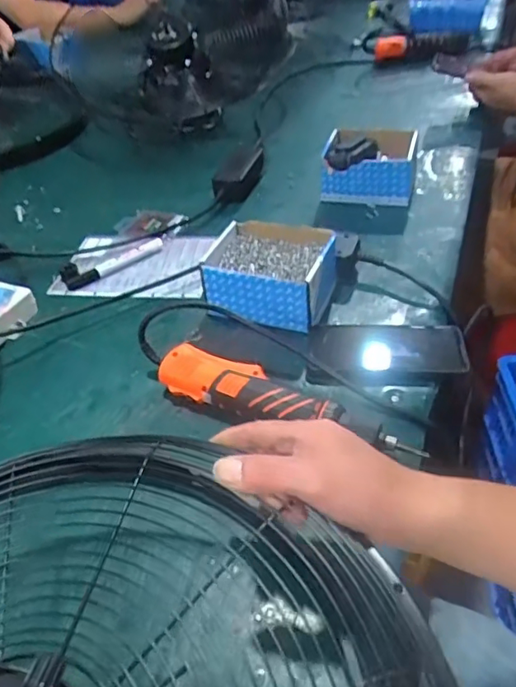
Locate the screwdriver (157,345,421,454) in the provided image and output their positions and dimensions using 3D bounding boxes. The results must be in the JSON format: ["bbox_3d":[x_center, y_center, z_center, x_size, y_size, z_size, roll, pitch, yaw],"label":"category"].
[{"bbox_3d":[0.024,0.059,0.527,0.263,0.050,0.053,18,48,22],"label":"screwdriver"}]

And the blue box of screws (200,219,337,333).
[{"bbox_3d":[0.015,-0.085,0.666,0.152,0.068,0.116,14,47,19],"label":"blue box of screws"}]

